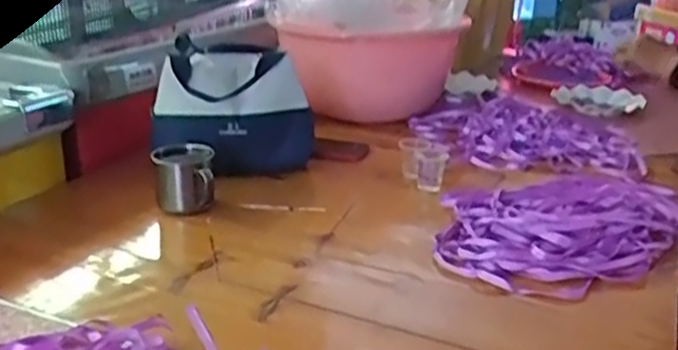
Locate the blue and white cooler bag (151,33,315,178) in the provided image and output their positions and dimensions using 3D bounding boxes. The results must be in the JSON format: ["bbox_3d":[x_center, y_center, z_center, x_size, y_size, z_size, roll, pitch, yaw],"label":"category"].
[{"bbox_3d":[-0.162,-0.093,1.118,0.240,0.191,0.119,1,19,-1],"label":"blue and white cooler bag"}]

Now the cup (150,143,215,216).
[{"bbox_3d":[-0.213,0.008,0.993,0.077,0.087,0.077,1,19,0],"label":"cup"}]

